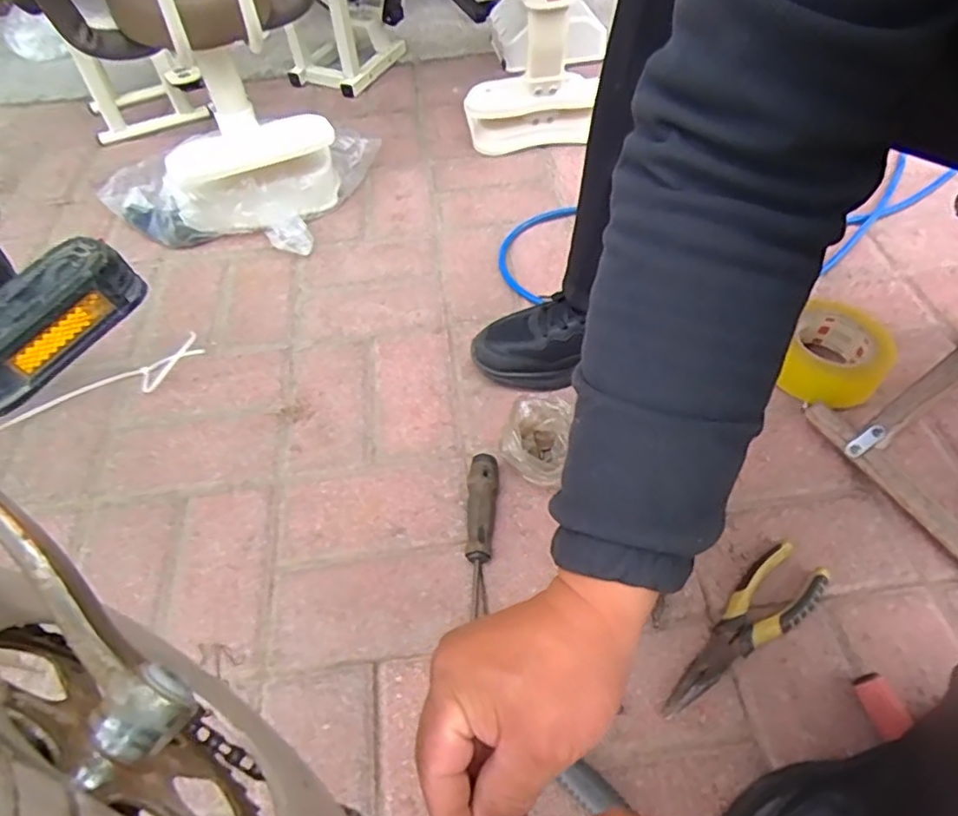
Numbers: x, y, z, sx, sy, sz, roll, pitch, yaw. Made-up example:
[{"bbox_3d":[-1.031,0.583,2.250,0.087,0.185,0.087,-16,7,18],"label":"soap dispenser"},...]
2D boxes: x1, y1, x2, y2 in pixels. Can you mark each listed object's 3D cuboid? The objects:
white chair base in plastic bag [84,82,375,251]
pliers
[{"bbox_3d":[-0.363,-0.342,0.890,0.411,0.171,0.211,-10,53,-4],"label":"white chair base in plastic bag"},{"bbox_3d":[0.225,0.191,0.522,0.193,0.018,0.055,-30,56,-20],"label":"pliers"}]

